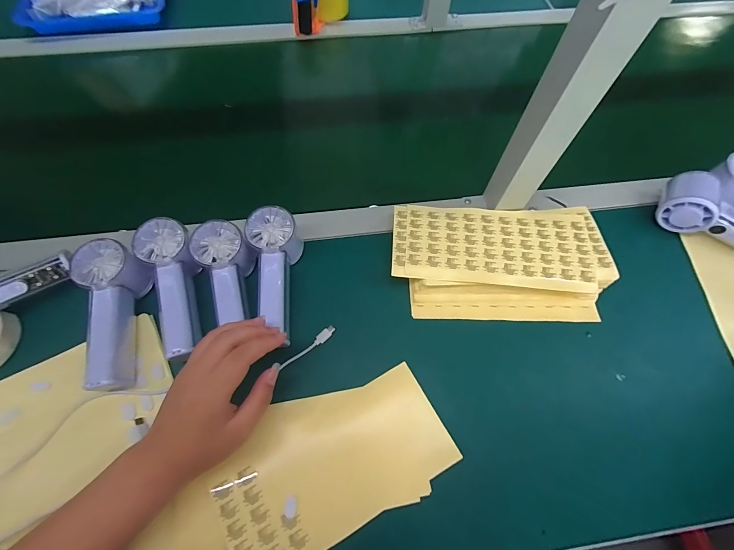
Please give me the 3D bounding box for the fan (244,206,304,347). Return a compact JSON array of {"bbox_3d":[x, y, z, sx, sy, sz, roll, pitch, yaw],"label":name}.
[{"bbox_3d":[-0.102,-0.001,0.380,0.049,0.051,0.146,-5,82,-3],"label":"fan"}]

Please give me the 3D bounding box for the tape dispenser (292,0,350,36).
[{"bbox_3d":[-0.082,-0.511,0.613,0.091,0.066,0.140,5,64,1],"label":"tape dispenser"}]

